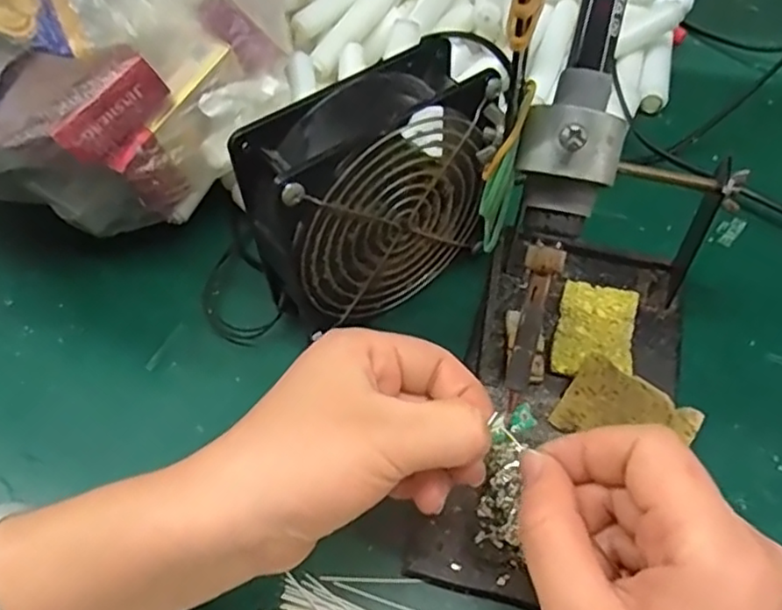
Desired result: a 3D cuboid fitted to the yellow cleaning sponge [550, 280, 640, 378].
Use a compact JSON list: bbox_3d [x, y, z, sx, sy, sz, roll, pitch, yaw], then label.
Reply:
[{"bbox_3d":[0.101,0.015,0.322,0.036,0.010,0.053,13,57,12],"label":"yellow cleaning sponge"}]

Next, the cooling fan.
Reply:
[{"bbox_3d":[0.000,-0.052,0.318,0.136,0.117,0.045,-31,59,-17],"label":"cooling fan"}]

